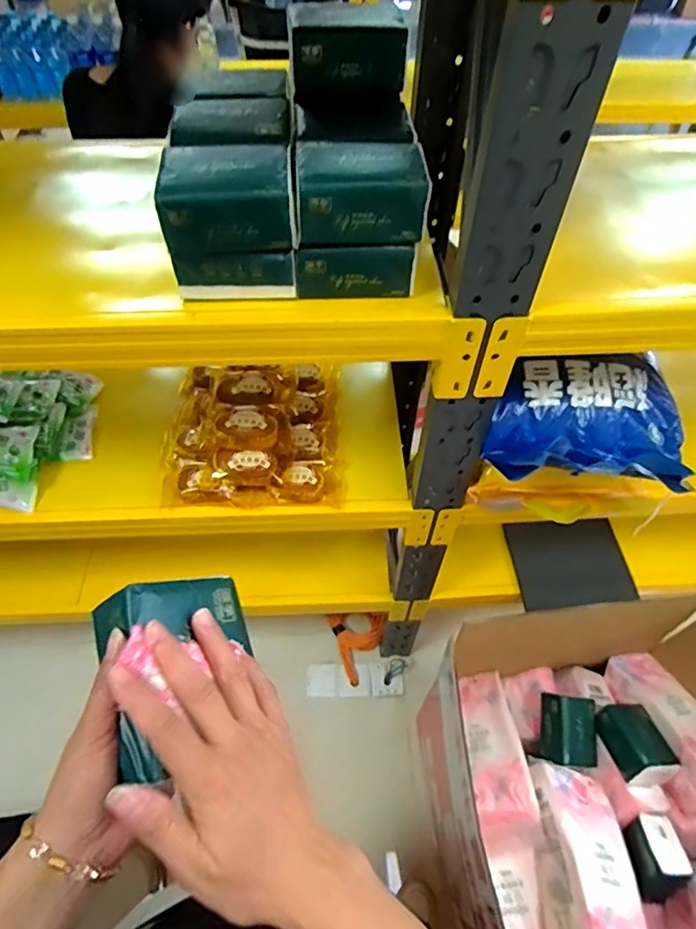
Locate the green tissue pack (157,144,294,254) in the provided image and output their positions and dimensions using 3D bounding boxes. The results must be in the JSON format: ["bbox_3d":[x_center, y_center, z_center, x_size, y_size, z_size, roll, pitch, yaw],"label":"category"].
[{"bbox_3d":[-0.114,-0.245,0.503,0.118,0.064,0.078,-5,54,-4],"label":"green tissue pack"}]

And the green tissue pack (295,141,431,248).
[{"bbox_3d":[0.009,-0.256,0.512,0.117,0.061,0.076,-5,54,-5],"label":"green tissue pack"}]

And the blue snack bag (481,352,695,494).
[{"bbox_3d":[0.313,-0.053,0.711,0.256,0.073,0.168,1,53,0],"label":"blue snack bag"}]

